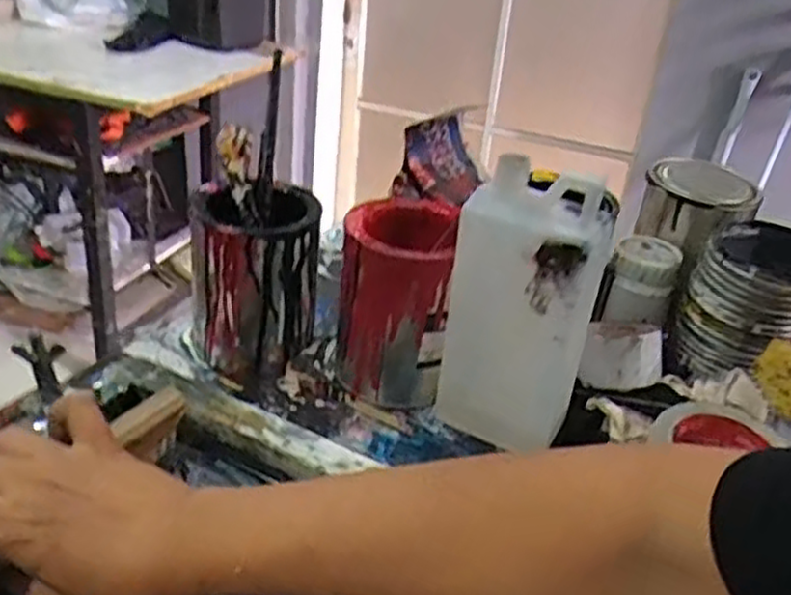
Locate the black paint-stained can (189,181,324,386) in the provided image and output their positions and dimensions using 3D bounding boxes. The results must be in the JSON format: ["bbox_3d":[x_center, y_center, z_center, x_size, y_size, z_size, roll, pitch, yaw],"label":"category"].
[{"bbox_3d":[-0.122,-0.014,0.668,0.106,0.142,0.099,-1,32,-13],"label":"black paint-stained can"}]

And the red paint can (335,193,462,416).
[{"bbox_3d":[-0.004,0.003,0.630,0.082,0.139,0.106,6,31,-1],"label":"red paint can"}]

